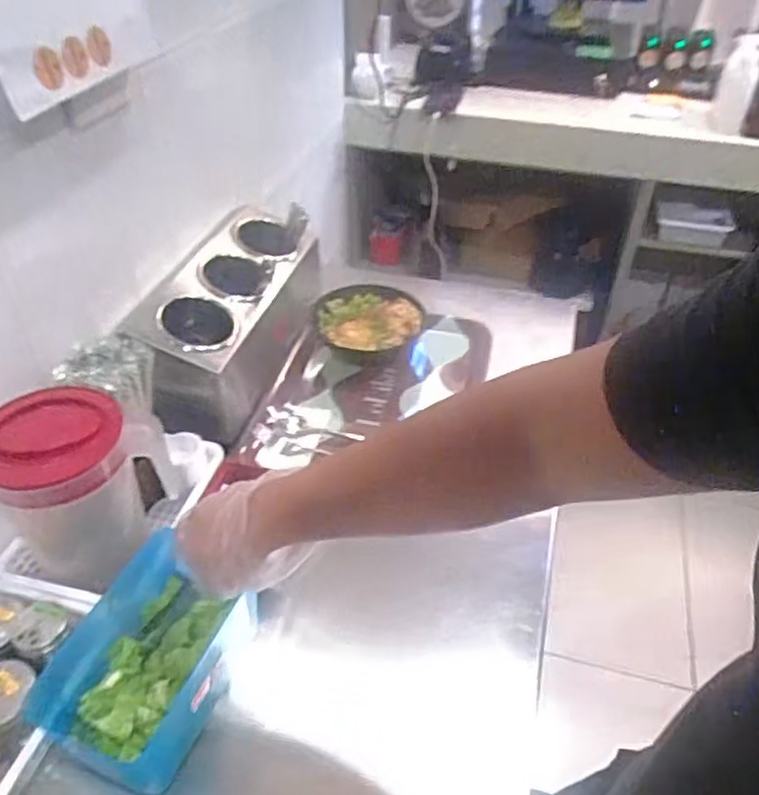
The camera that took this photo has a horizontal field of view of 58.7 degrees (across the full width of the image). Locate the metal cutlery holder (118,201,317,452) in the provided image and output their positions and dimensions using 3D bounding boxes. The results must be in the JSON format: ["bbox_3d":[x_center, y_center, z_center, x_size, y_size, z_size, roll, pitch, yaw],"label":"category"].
[{"bbox_3d":[-0.225,-0.123,1.020,0.152,0.172,0.398,11,43,12],"label":"metal cutlery holder"}]

